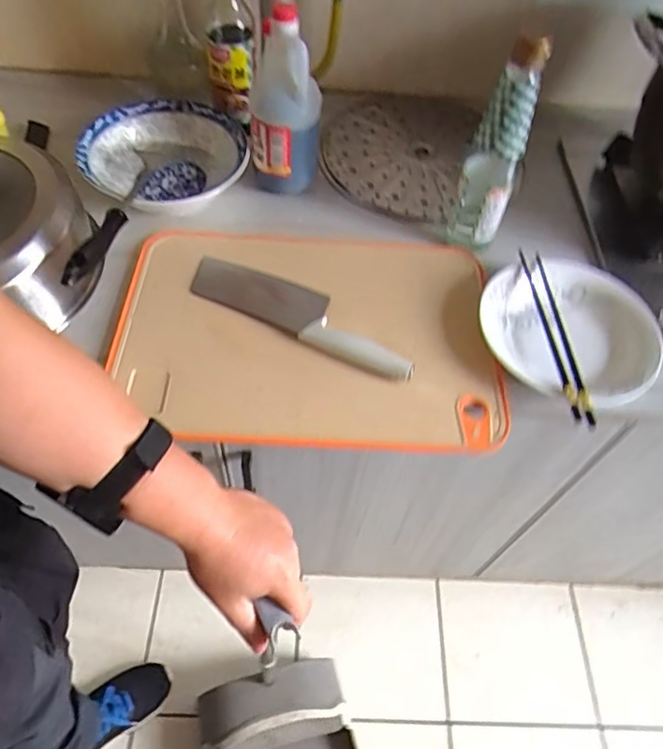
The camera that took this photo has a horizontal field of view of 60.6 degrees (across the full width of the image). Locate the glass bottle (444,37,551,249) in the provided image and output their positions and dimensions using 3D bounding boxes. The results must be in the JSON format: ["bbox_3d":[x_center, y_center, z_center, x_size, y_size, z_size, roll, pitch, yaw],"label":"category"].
[{"bbox_3d":[0.194,-0.255,0.676,0.066,0.237,0.073,21,57,10],"label":"glass bottle"}]

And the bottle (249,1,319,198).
[{"bbox_3d":[-0.063,-0.330,0.729,0.089,0.225,0.090,6,55,0],"label":"bottle"}]

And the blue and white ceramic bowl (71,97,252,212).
[{"bbox_3d":[-0.217,-0.283,0.758,0.211,0.058,0.198,2,55,-3],"label":"blue and white ceramic bowl"}]

